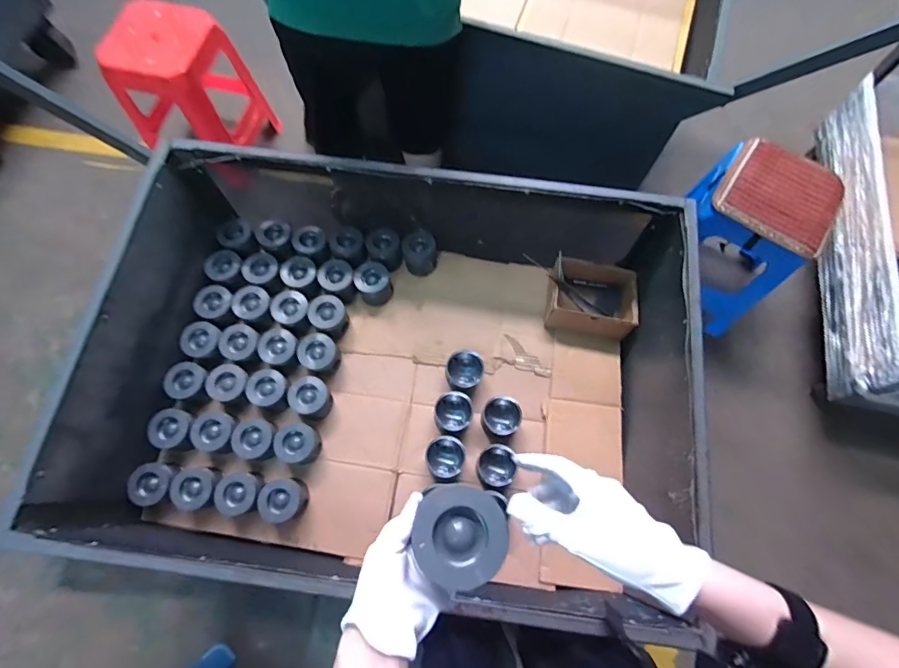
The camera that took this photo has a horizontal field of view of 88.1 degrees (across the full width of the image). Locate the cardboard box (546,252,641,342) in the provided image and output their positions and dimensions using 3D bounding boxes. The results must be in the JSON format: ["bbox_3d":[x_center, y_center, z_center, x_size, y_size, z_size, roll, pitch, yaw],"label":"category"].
[{"bbox_3d":[0.347,-0.084,1.161,0.206,0.101,0.175,9,70,2],"label":"cardboard box"}]

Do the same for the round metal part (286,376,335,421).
[{"bbox_3d":[-0.319,0.147,1.074,0.083,0.080,0.091,0,70,-1],"label":"round metal part"}]

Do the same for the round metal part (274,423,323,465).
[{"bbox_3d":[-0.336,0.247,1.040,0.089,0.068,0.089,0,70,-1],"label":"round metal part"}]

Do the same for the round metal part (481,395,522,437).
[{"bbox_3d":[0.119,0.189,1.058,0.085,0.070,0.085,0,70,-1],"label":"round metal part"}]

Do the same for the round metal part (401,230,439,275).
[{"bbox_3d":[-0.077,-0.211,1.207,0.090,0.068,0.107,-4,70,-2],"label":"round metal part"}]

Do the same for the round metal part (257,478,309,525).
[{"bbox_3d":[-0.358,0.360,1.009,0.088,0.072,0.088,0,70,-1],"label":"round metal part"}]

